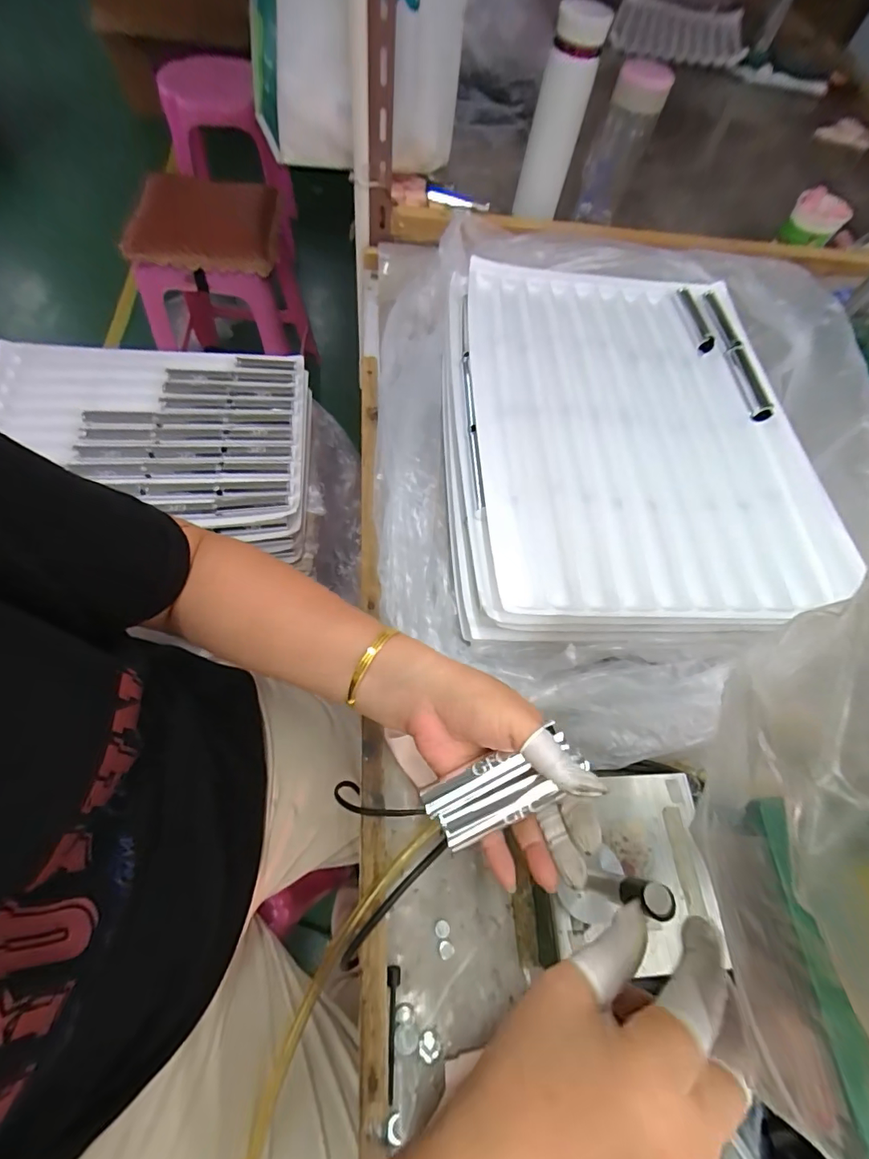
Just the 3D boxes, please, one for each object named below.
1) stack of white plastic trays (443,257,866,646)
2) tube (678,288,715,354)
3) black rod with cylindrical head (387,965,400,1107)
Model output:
[{"bbox_3d":[0.188,-0.160,0.465,0.350,0.045,0.453,1,64,-6],"label":"stack of white plastic trays"},{"bbox_3d":[0.298,-0.297,0.531,0.015,0.011,0.098,1,64,-6],"label":"tube"},{"bbox_3d":[-0.028,0.305,0.316,0.008,0.012,0.067,2,64,-5],"label":"black rod with cylindrical head"}]

